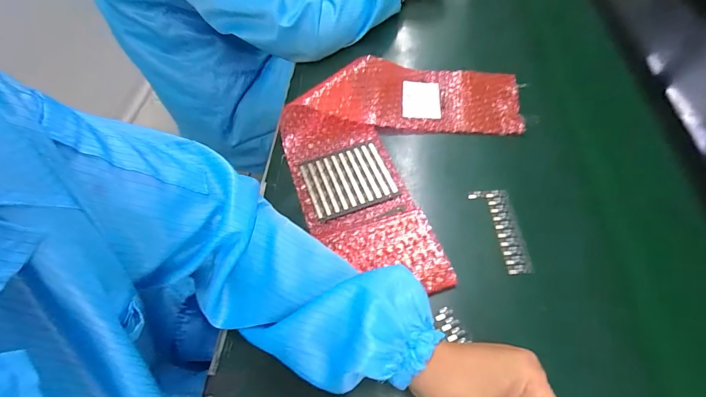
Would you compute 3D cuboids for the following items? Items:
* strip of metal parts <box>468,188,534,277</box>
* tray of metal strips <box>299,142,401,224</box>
[{"bbox_3d":[0.157,0.034,0.375,0.040,0.008,0.097,-2,57,-1],"label":"strip of metal parts"},{"bbox_3d":[-0.006,-0.023,0.418,0.098,0.007,0.085,-17,59,-11],"label":"tray of metal strips"}]

